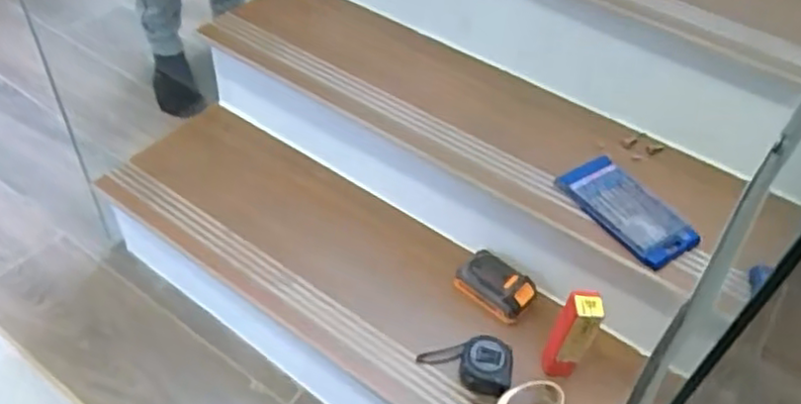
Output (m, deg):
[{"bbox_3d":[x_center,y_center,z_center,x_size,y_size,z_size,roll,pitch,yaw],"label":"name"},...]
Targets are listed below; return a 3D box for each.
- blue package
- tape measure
[{"bbox_3d":[0.310,0.010,0.945,0.095,0.032,0.186,-23,52,-24],"label":"blue package"},{"bbox_3d":[0.093,0.216,0.957,0.130,0.041,0.086,13,47,8],"label":"tape measure"}]

